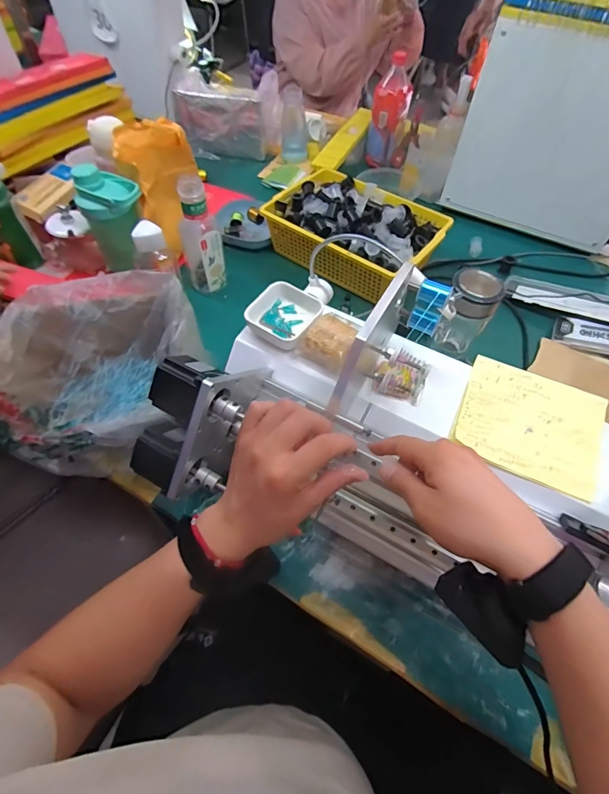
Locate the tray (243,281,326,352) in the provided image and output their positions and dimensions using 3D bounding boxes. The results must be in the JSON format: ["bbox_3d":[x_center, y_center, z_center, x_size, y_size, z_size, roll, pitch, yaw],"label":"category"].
[{"bbox_3d":[-0.024,-0.103,0.526,0.083,0.031,0.083,27,59,16],"label":"tray"}]

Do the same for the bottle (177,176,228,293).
[{"bbox_3d":[-0.182,-0.279,0.723,0.064,0.198,0.063,-25,60,-17],"label":"bottle"}]

